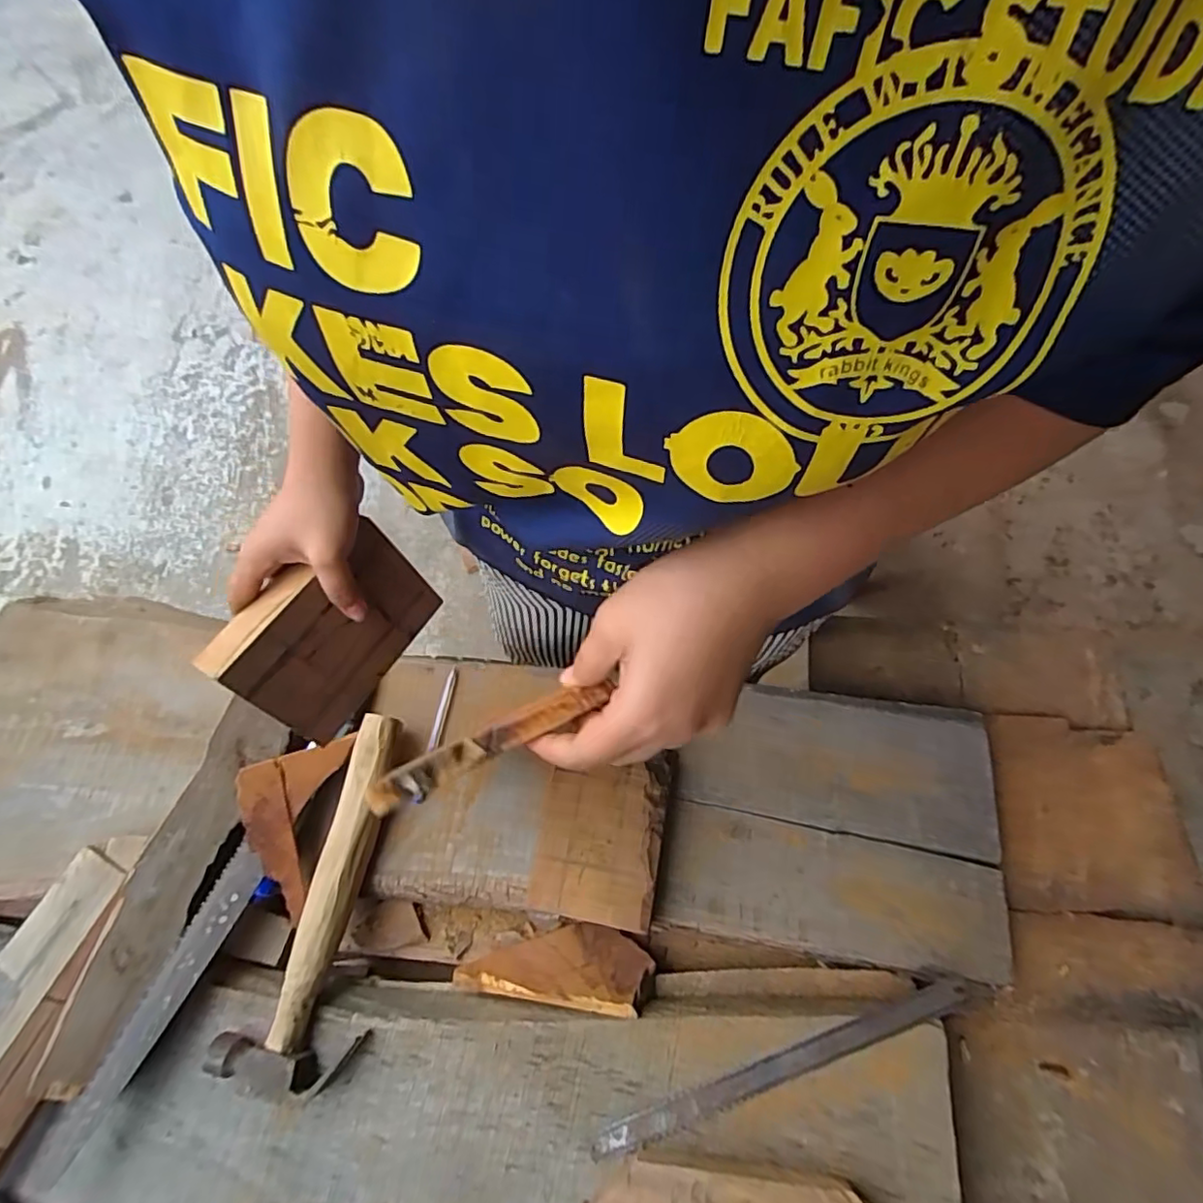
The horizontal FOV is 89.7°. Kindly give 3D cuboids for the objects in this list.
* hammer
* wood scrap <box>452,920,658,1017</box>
[{"bbox_3d":[-0.232,0.249,0.527,0.106,0.026,0.294,8,67,7],"label":"hammer"},{"bbox_3d":[-0.038,0.307,0.510,0.156,0.020,0.070,-2,23,7],"label":"wood scrap"}]

